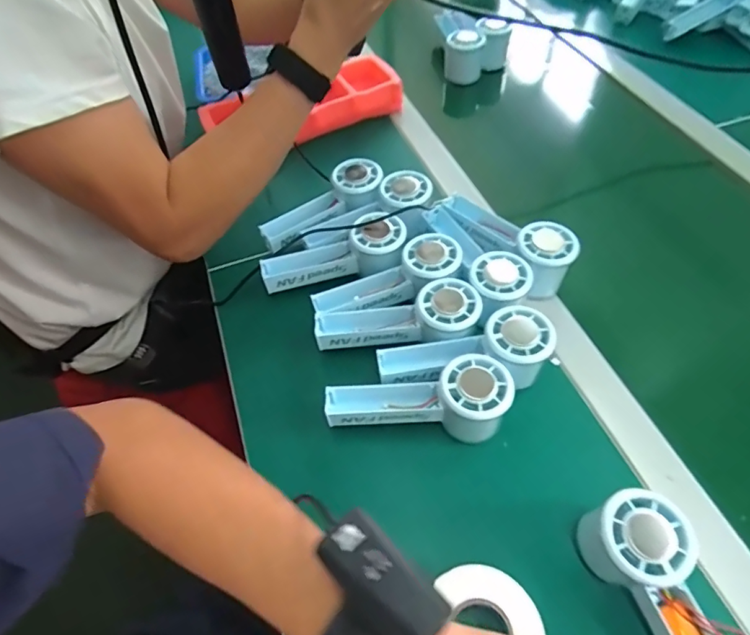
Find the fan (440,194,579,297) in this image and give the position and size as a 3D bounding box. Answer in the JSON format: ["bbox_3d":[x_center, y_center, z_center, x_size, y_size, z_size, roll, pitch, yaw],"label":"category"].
[{"bbox_3d":[0.139,-0.086,0.513,0.058,0.055,0.147,-31,58,-17],"label":"fan"}]

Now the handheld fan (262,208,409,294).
[{"bbox_3d":[-0.041,-0.063,0.504,0.149,0.034,0.062,-19,54,5],"label":"handheld fan"}]

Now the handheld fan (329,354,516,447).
[{"bbox_3d":[0.034,0.072,0.411,0.152,0.066,0.056,-1,54,3],"label":"handheld fan"}]

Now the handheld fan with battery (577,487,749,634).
[{"bbox_3d":[0.196,0.193,0.318,0.056,0.062,0.156,-21,69,-11],"label":"handheld fan with battery"}]

